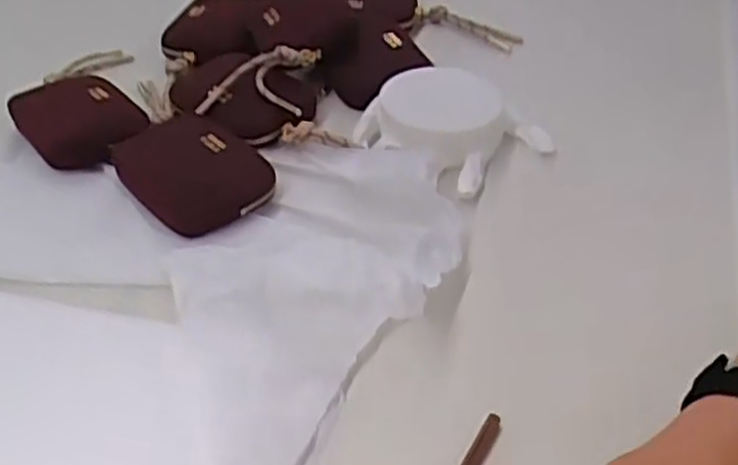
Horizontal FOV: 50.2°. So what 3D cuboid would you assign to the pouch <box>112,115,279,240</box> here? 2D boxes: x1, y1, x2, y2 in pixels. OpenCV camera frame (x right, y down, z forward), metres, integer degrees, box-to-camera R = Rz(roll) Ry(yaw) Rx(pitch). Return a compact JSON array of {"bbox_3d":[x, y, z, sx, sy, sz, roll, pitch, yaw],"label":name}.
[{"bbox_3d":[-0.127,-0.048,0.564,0.086,0.024,0.122,-28,47,-28],"label":"pouch"}]

